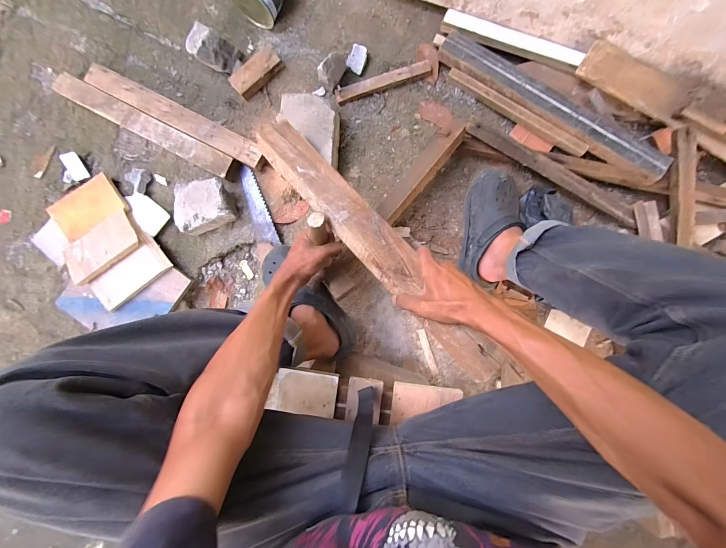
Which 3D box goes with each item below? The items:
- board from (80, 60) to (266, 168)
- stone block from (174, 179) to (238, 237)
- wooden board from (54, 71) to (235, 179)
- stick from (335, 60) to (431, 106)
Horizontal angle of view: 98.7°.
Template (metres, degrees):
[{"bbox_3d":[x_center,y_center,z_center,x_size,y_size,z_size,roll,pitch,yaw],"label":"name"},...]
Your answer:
[{"bbox_3d":[-0.478,-0.403,0.802,0.520,0.044,0.061,27,91,4],"label":"board"},{"bbox_3d":[-0.392,-0.167,0.774,0.134,0.072,0.117,-12,88,3],"label":"stone block"},{"bbox_3d":[-0.566,-0.382,0.805,0.529,0.044,0.060,28,91,4],"label":"wooden board"},{"bbox_3d":[0.048,-0.473,0.770,0.235,0.029,0.033,-16,88,3],"label":"stick"}]

